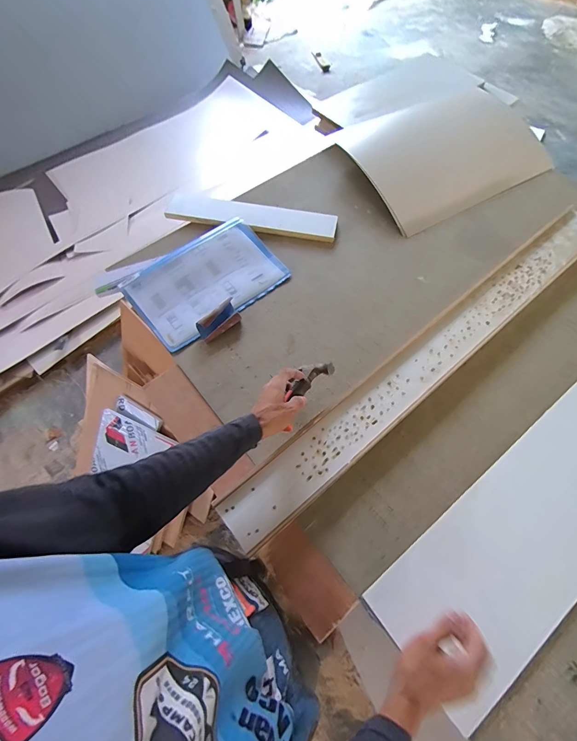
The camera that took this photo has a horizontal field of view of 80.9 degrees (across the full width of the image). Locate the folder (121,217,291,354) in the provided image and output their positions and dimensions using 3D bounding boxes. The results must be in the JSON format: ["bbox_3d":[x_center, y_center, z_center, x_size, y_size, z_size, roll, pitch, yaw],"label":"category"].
[{"bbox_3d":[-0.200,-0.223,0.831,0.355,0.023,0.229,-38,78,-14],"label":"folder"}]

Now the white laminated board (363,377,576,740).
[{"bbox_3d":[0.681,0.095,0.669,1.241,0.015,0.223,-35,69,-14],"label":"white laminated board"}]

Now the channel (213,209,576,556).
[{"bbox_3d":[0.328,-0.047,0.738,1.110,0.021,0.113,-37,70,-15],"label":"channel"}]

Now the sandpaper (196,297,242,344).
[{"bbox_3d":[-0.159,-0.112,0.768,0.050,0.026,0.105,41,72,17],"label":"sandpaper"}]

